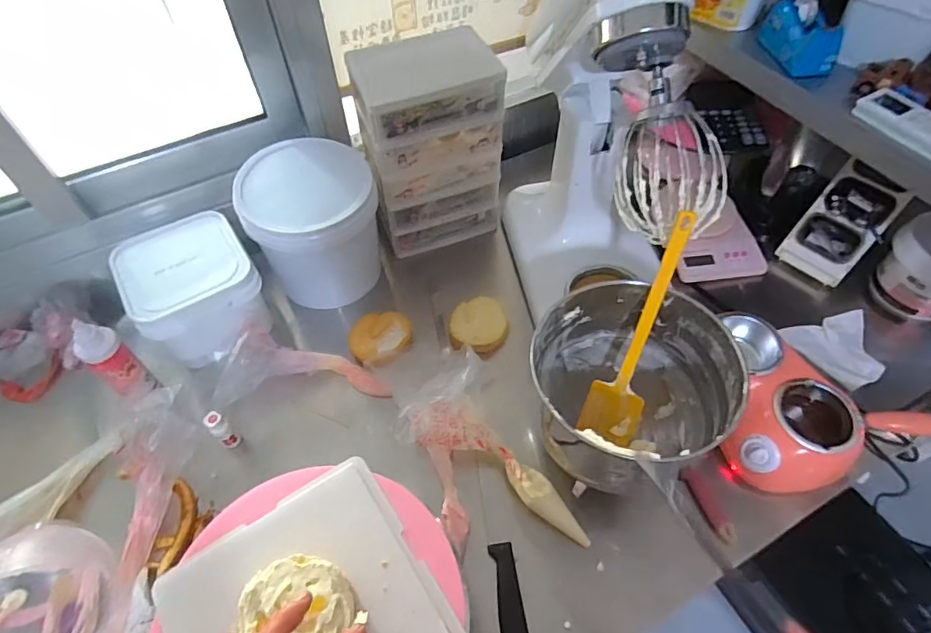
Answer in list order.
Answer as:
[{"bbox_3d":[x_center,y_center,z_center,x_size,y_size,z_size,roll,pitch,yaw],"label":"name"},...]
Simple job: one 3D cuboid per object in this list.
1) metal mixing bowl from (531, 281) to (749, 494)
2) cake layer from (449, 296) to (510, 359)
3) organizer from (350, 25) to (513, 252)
[{"bbox_3d":[0.185,0.086,0.646,0.208,0.176,0.191,0,55,1],"label":"metal mixing bowl"},{"bbox_3d":[0.022,0.020,0.833,0.091,0.050,0.100,0,55,1],"label":"cake layer"},{"bbox_3d":[-0.057,-0.267,0.848,0.201,0.304,0.129,-18,57,-12],"label":"organizer"}]

